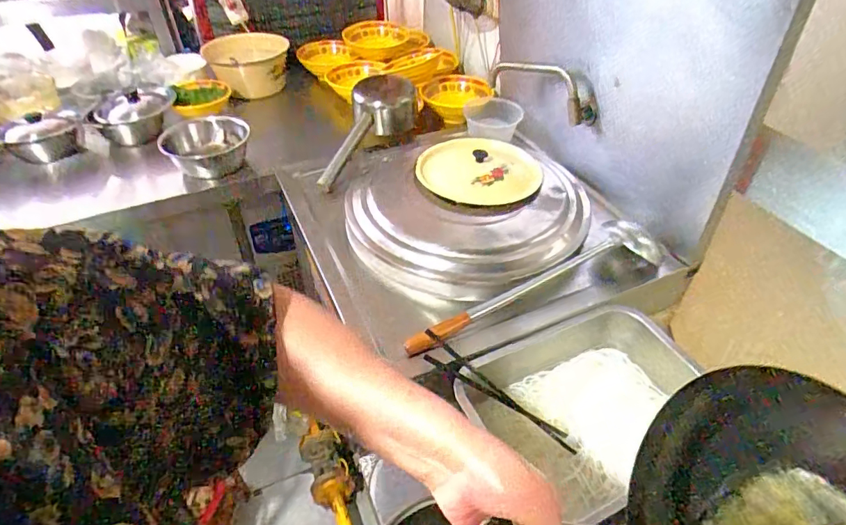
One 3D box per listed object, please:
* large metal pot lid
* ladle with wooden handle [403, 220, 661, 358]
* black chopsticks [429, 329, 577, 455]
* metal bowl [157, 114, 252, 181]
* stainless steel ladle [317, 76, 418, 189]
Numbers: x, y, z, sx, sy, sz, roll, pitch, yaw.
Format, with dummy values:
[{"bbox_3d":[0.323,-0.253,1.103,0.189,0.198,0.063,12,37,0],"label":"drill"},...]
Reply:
[{"bbox_3d":[0.078,-0.110,0.970,0.460,0.065,0.441,0,43,0],"label":"large metal pot lid"},{"bbox_3d":[0.202,0.039,0.807,0.504,0.051,0.097,-22,48,-22],"label":"ladle with wooden handle"},{"bbox_3d":[0.111,0.197,0.738,0.273,0.030,0.026,34,48,-1],"label":"black chopsticks"},{"bbox_3d":[-0.512,-0.271,1.156,0.196,0.068,0.203,-14,45,-15],"label":"metal bowl"},{"bbox_3d":[-0.143,-0.319,1.170,0.124,0.128,0.363,31,74,29],"label":"stainless steel ladle"}]

